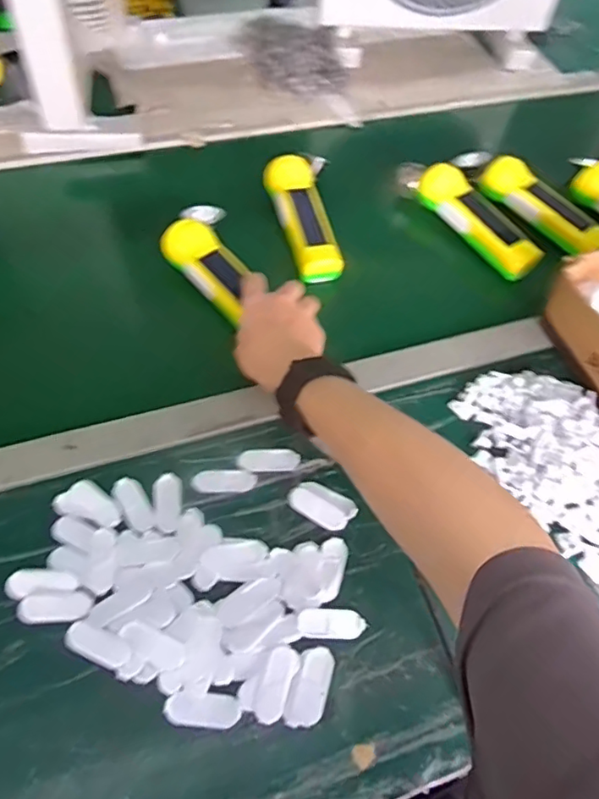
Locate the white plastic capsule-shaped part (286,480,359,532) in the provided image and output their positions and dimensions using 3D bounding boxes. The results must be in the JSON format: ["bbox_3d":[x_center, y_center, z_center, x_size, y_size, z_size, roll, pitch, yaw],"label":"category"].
[{"bbox_3d":[0.019,0.088,0.479,0.055,0.004,0.034,26,57,12],"label":"white plastic capsule-shaped part"}]

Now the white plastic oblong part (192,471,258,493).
[{"bbox_3d":[-0.063,0.070,0.483,0.052,0.004,0.018,-1,56,-6],"label":"white plastic oblong part"}]

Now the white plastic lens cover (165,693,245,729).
[{"bbox_3d":[-0.066,0.213,0.390,0.051,0.004,0.019,5,55,-2],"label":"white plastic lens cover"}]

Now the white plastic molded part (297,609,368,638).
[{"bbox_3d":[0.024,0.168,0.427,0.051,0.010,0.020,1,56,-5],"label":"white plastic molded part"}]

